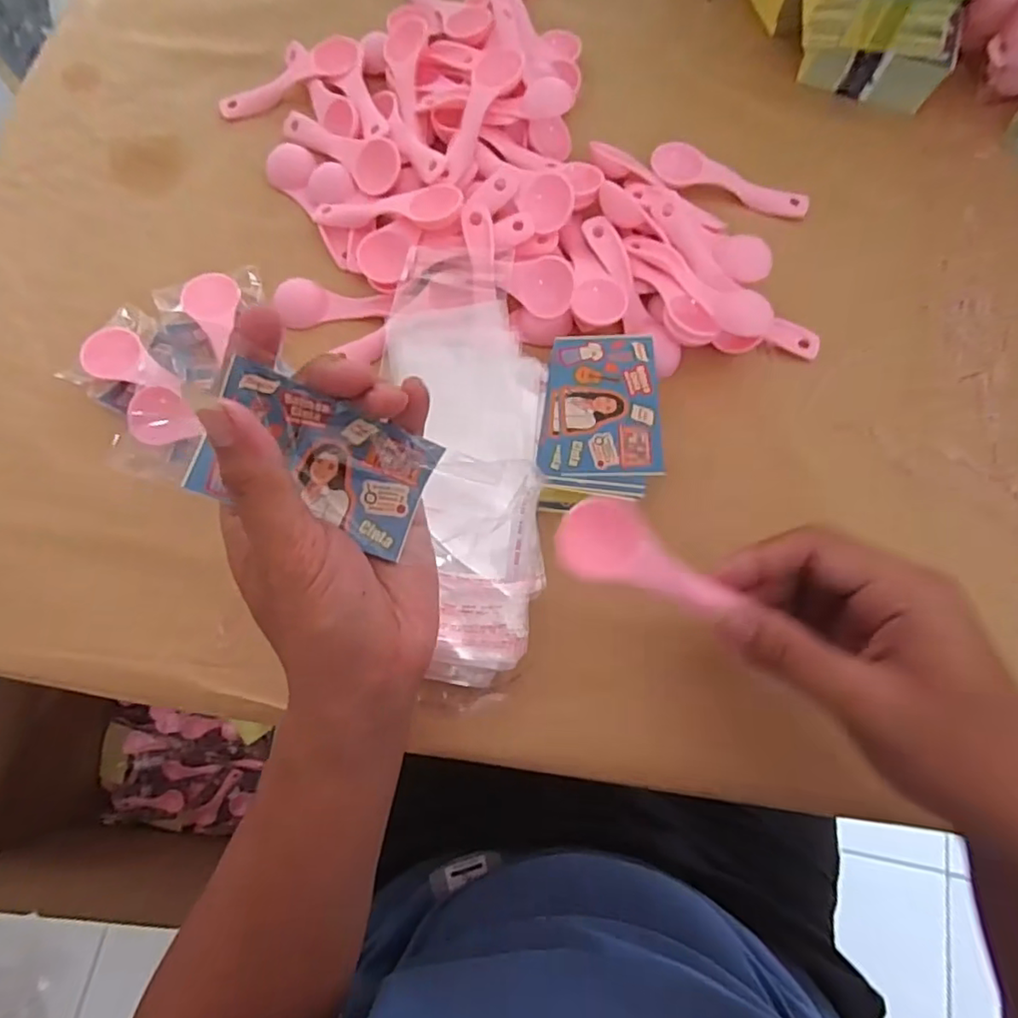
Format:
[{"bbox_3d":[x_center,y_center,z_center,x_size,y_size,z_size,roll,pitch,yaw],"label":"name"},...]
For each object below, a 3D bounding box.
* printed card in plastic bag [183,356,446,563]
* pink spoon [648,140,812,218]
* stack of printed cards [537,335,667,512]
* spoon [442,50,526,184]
[{"bbox_3d":[-0.078,-0.017,0.243,0.088,0.016,0.051,21,91,-24],"label":"printed card in plastic bag"},{"bbox_3d":[0.156,-0.231,0.416,0.111,0.023,0.030,12,74,4],"label":"pink spoon"},{"bbox_3d":[0.054,-0.055,0.350,0.071,0.005,0.107,-1,74,0],"label":"stack of printed cards"},{"bbox_3d":[-0.017,-0.265,0.400,0.032,0.018,0.108,13,74,4],"label":"spoon"}]

